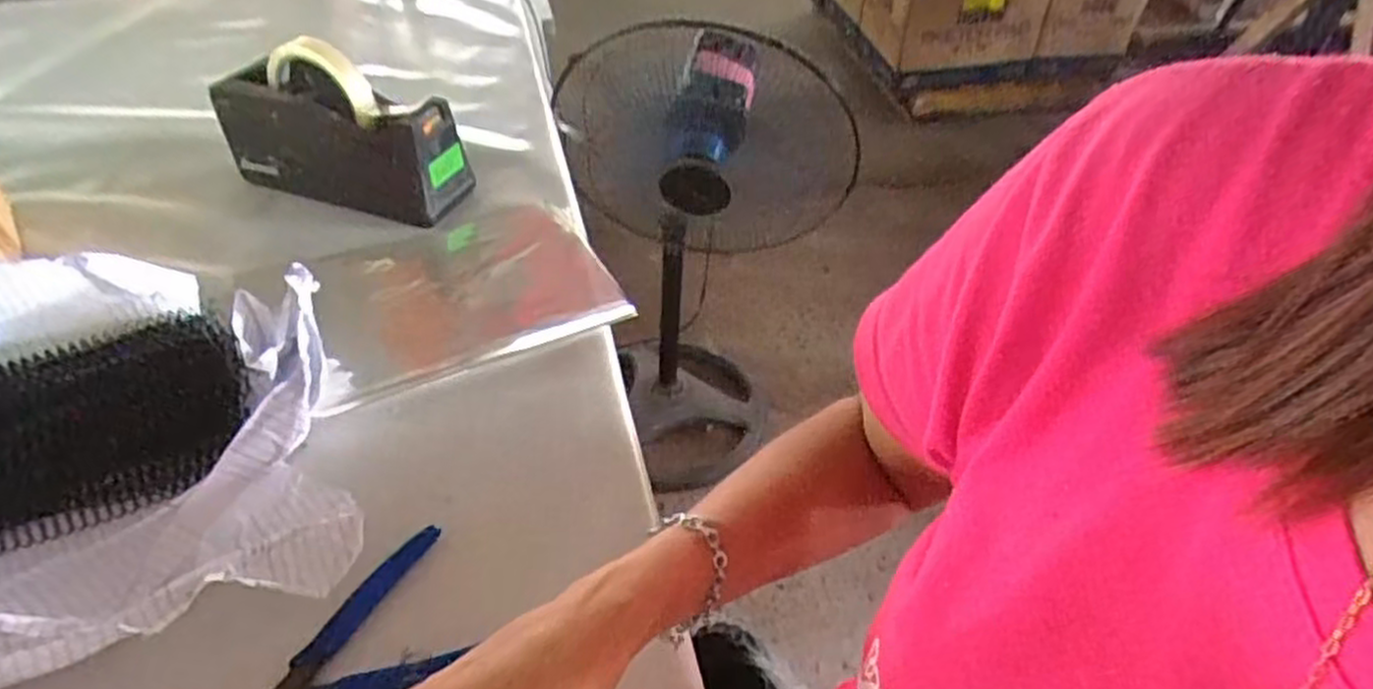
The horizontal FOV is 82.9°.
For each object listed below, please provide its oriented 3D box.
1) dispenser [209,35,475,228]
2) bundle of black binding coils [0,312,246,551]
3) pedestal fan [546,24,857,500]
[{"bbox_3d":[-0.292,-0.183,0.662,0.195,0.116,0.073,14,44,11],"label":"dispenser"},{"bbox_3d":[-0.369,0.043,0.481,0.165,0.029,0.150,-19,48,-22],"label":"bundle of black binding coils"},{"bbox_3d":[0.006,-0.139,1.283,0.384,0.849,0.357,-10,44,-12],"label":"pedestal fan"}]

